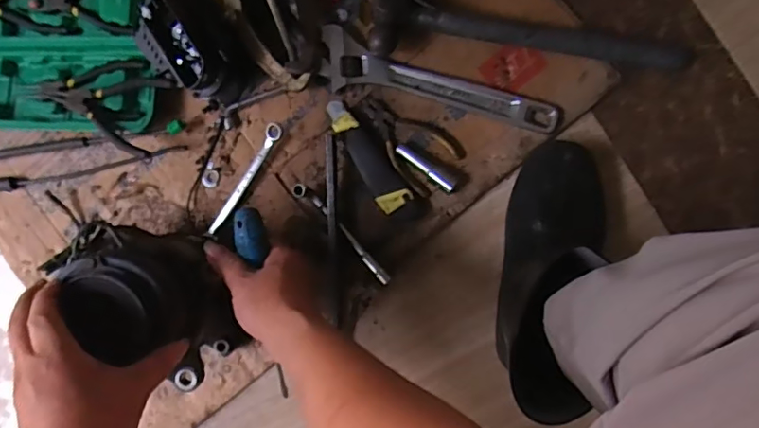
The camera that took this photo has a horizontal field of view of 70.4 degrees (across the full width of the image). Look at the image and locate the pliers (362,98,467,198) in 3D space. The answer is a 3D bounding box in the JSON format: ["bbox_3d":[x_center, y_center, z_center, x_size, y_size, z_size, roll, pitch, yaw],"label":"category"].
[{"bbox_3d":[0.030,-0.086,0.600,0.068,0.010,0.124,-45,83,3],"label":"pliers"}]

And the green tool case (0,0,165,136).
[{"bbox_3d":[-0.403,-0.213,0.646,0.317,0.033,0.231,5,88,7],"label":"green tool case"}]

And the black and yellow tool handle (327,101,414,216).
[{"bbox_3d":[-0.016,-0.068,0.604,0.036,0.017,0.143,-33,84,5],"label":"black and yellow tool handle"}]

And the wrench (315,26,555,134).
[{"bbox_3d":[0.062,-0.142,0.596,0.270,0.016,0.065,17,90,8],"label":"wrench"}]

